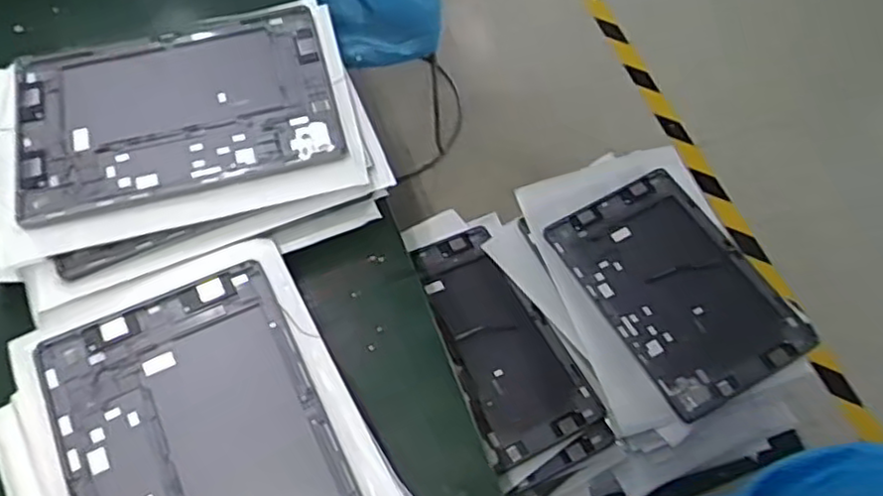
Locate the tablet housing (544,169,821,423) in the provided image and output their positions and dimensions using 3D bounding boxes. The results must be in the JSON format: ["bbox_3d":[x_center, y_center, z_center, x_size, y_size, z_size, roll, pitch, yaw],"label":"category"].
[{"bbox_3d":[0.252,0.039,0.757,0.167,0.016,0.257,-28,65,-11],"label":"tablet housing"}]

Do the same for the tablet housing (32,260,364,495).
[{"bbox_3d":[-0.159,0.142,0.471,0.165,0.006,0.251,-24,66,-16],"label":"tablet housing"}]

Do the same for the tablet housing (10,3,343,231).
[{"bbox_3d":[-0.221,-0.117,0.586,0.255,0.010,0.166,-14,65,-7],"label":"tablet housing"}]

